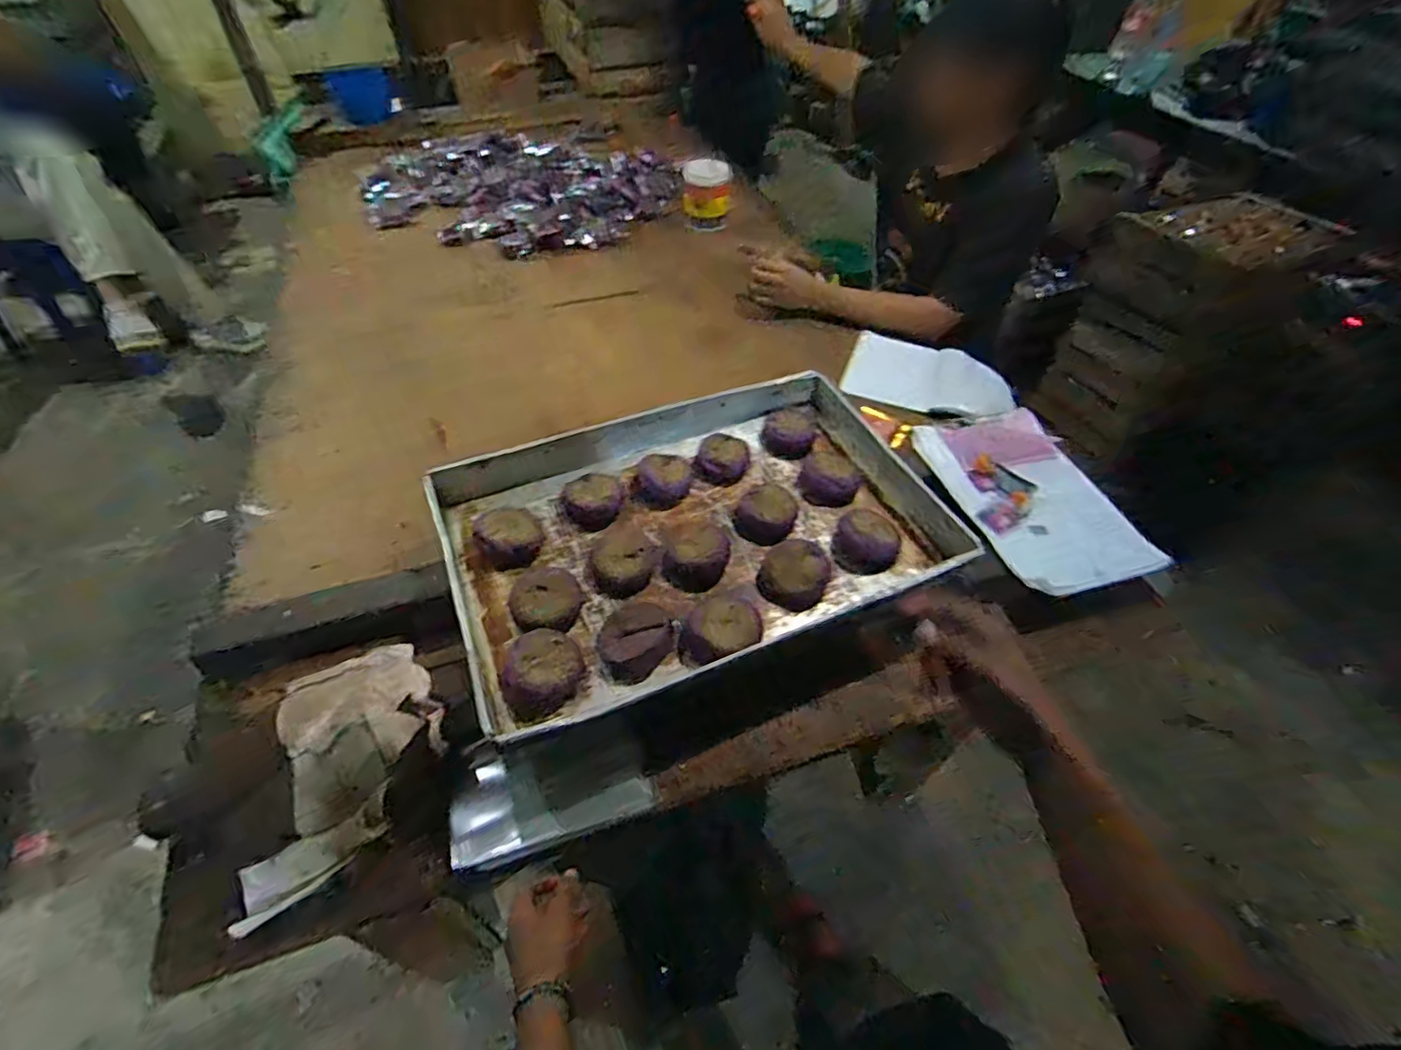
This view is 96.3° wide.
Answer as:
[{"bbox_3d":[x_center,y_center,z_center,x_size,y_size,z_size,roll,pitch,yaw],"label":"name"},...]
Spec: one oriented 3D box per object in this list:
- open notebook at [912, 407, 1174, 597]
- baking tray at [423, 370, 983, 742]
[{"bbox_3d":[0.491,-0.052,0.930,0.221,0.034,0.331,-12,51,-12],"label":"open notebook"},{"bbox_3d":[-0.006,0.006,0.837,0.624,0.078,0.417,-17,53,-16],"label":"baking tray"}]

